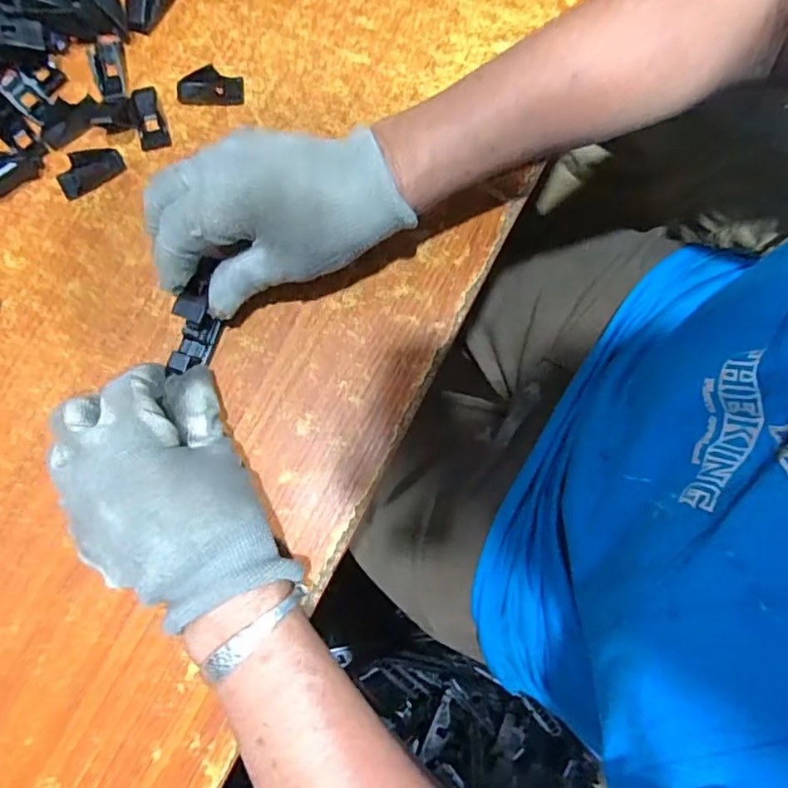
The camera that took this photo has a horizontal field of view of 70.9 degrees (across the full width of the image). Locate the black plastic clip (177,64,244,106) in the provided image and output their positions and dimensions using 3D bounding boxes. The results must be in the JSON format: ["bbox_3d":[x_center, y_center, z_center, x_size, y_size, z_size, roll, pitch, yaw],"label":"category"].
[{"bbox_3d":[-0.118,-0.197,0.353,0.042,0.010,0.020,-1,80,1],"label":"black plastic clip"}]

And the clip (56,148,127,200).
[{"bbox_3d":[-0.190,-0.140,0.343,0.041,0.009,0.020,-33,81,-5],"label":"clip"}]

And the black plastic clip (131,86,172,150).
[{"bbox_3d":[-0.155,-0.176,0.350,0.018,0.008,0.043,-14,80,-2],"label":"black plastic clip"}]

